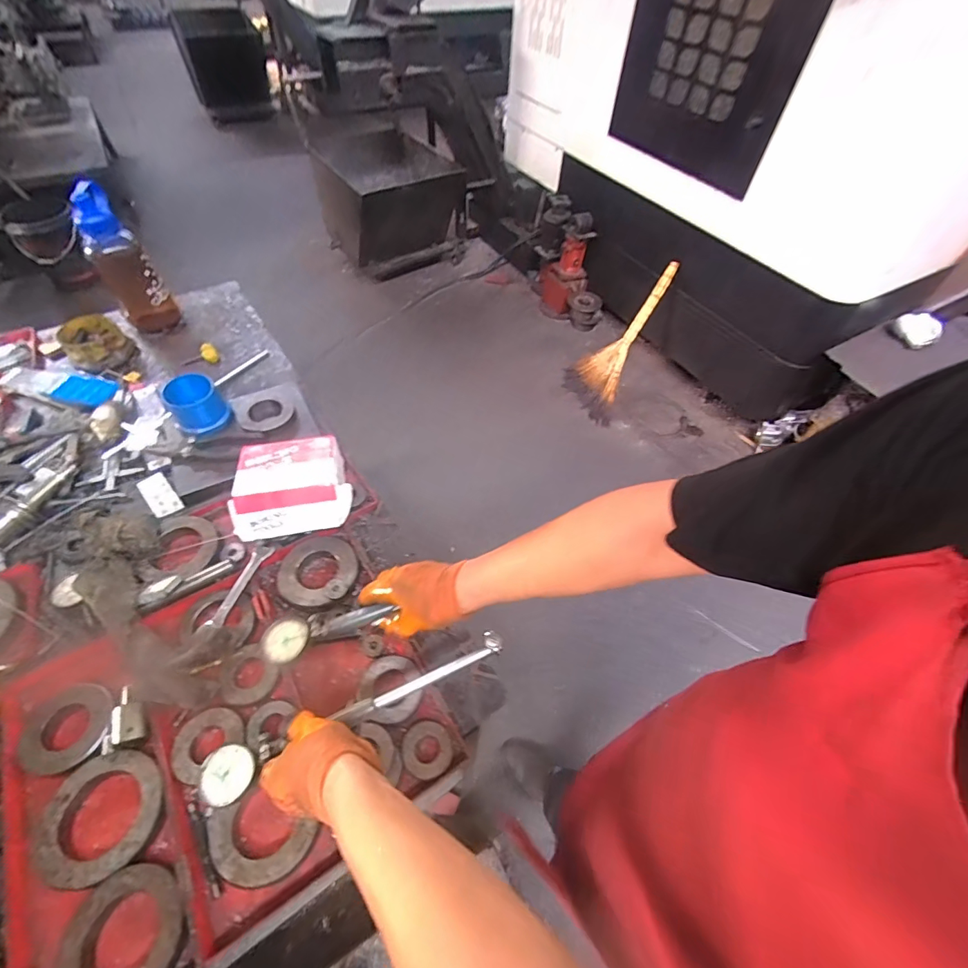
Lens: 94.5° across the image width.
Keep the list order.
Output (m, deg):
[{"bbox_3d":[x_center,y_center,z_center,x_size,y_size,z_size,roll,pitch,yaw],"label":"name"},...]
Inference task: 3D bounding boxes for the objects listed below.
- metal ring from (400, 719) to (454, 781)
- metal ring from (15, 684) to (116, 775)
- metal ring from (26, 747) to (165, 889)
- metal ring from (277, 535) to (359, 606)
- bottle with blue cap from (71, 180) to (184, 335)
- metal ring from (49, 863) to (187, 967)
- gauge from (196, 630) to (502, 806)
[{"bbox_3d":[-0.069,0.323,0.545,0.061,0.005,0.059,1,54,-1],"label":"metal ring"},{"bbox_3d":[-0.497,0.292,0.531,0.097,0.017,0.086,-36,63,-25],"label":"metal ring"},{"bbox_3d":[-0.417,0.361,0.481,0.125,0.018,0.114,1,54,-1],"label":"metal ring"},{"bbox_3d":[-0.249,0.127,0.668,0.115,0.024,0.109,1,54,-1],"label":"metal ring"},{"bbox_3d":[-0.747,-0.458,0.941,0.093,0.256,0.099,13,55,7],"label":"bottle with blue cap"},{"bbox_3d":[-0.349,0.441,0.434,0.110,0.031,0.108,1,54,-1],"label":"metal ring"},{"bbox_3d":[-0.133,0.249,0.491,0.333,0.022,0.049,-19,57,-15],"label":"gauge"}]

